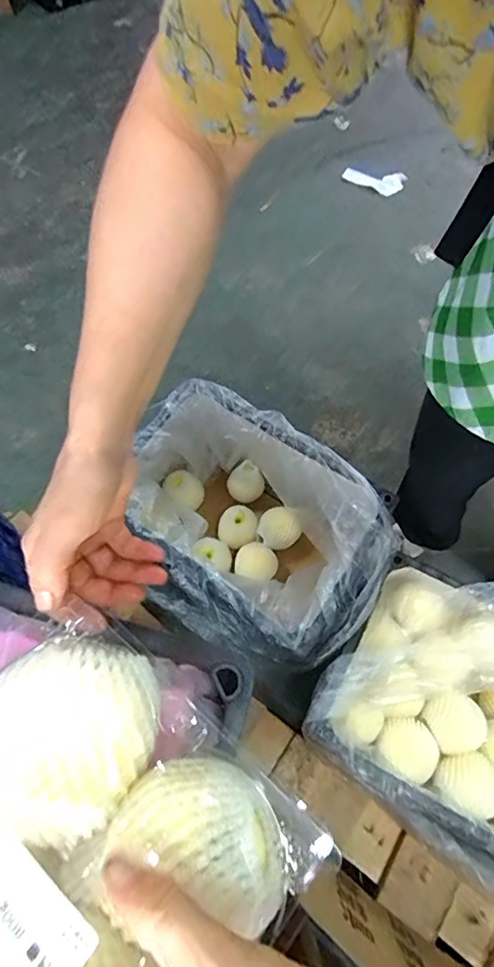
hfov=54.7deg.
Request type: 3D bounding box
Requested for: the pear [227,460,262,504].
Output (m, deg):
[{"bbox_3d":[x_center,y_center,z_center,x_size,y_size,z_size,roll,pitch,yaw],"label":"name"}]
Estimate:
[{"bbox_3d":[-0.004,-0.002,1.113,0.074,0.075,0.070,1,65,-2],"label":"pear"}]

